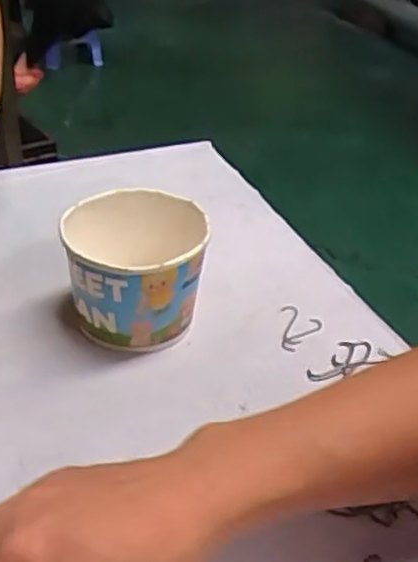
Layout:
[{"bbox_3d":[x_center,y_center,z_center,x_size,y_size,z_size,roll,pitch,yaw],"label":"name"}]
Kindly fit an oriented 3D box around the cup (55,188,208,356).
[{"bbox_3d":[-0.049,-0.006,0.456,0.091,0.075,0.085,4,37,-2],"label":"cup"}]

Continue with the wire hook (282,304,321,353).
[{"bbox_3d":[0.064,0.033,0.482,0.027,0.004,0.047,7,37,2],"label":"wire hook"}]

